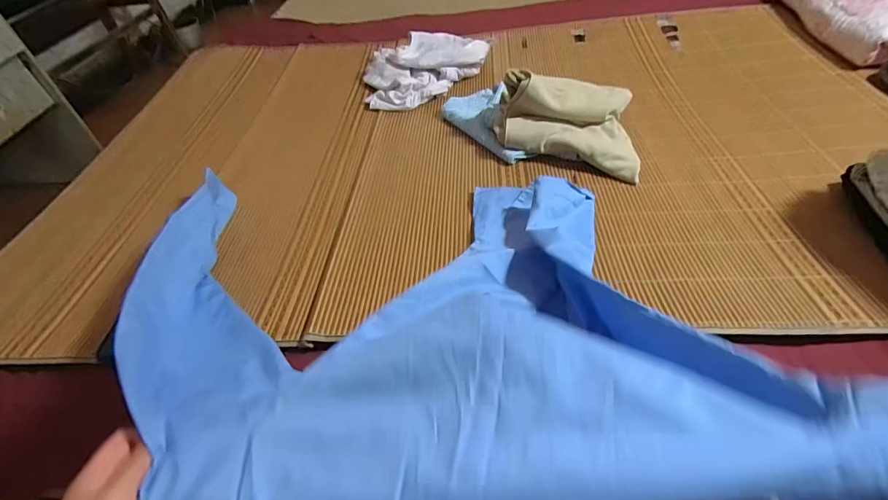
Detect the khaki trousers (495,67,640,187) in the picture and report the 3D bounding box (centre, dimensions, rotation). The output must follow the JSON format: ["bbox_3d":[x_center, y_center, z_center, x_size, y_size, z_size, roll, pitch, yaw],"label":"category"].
[{"bbox_3d":[0.217,-0.236,0.739,0.249,0.112,0.203,4,48,12],"label":"khaki trousers"}]

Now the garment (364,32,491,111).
[{"bbox_3d":[-0.062,-0.445,1.000,0.328,0.052,0.208,-36,52,-24],"label":"garment"}]

